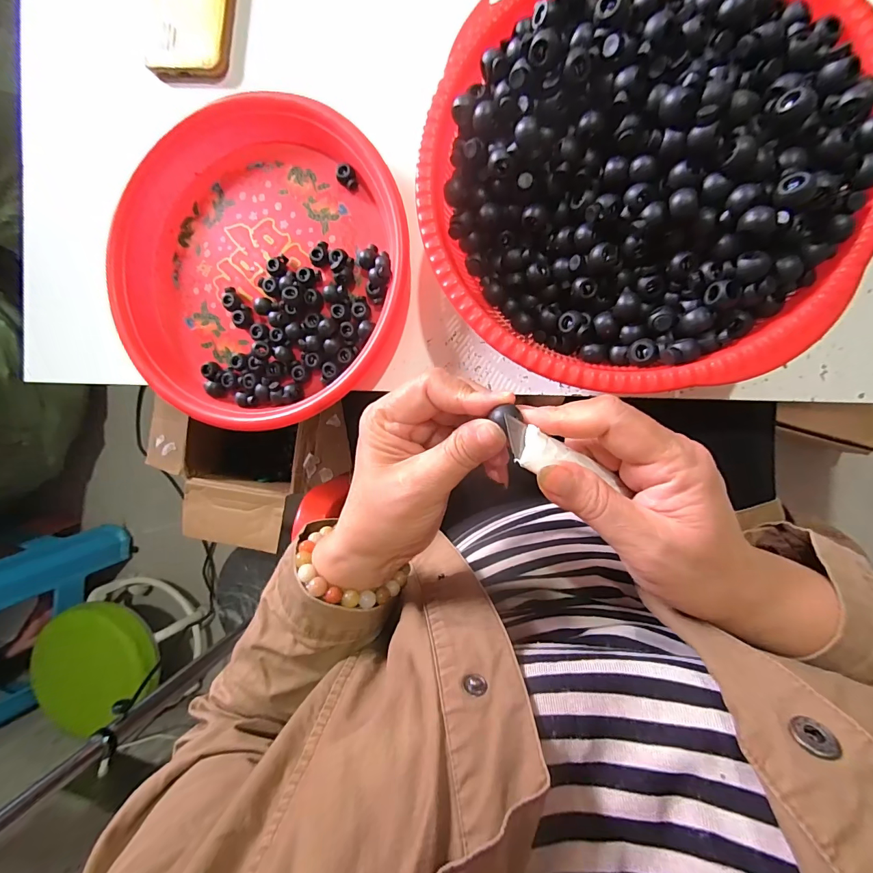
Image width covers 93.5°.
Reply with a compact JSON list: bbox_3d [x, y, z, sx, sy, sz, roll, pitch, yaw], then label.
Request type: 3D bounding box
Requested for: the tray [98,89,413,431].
[{"bbox_3d":[-0.144,-0.134,0.331,0.236,0.032,0.241,0,92,10],"label":"tray"}]

